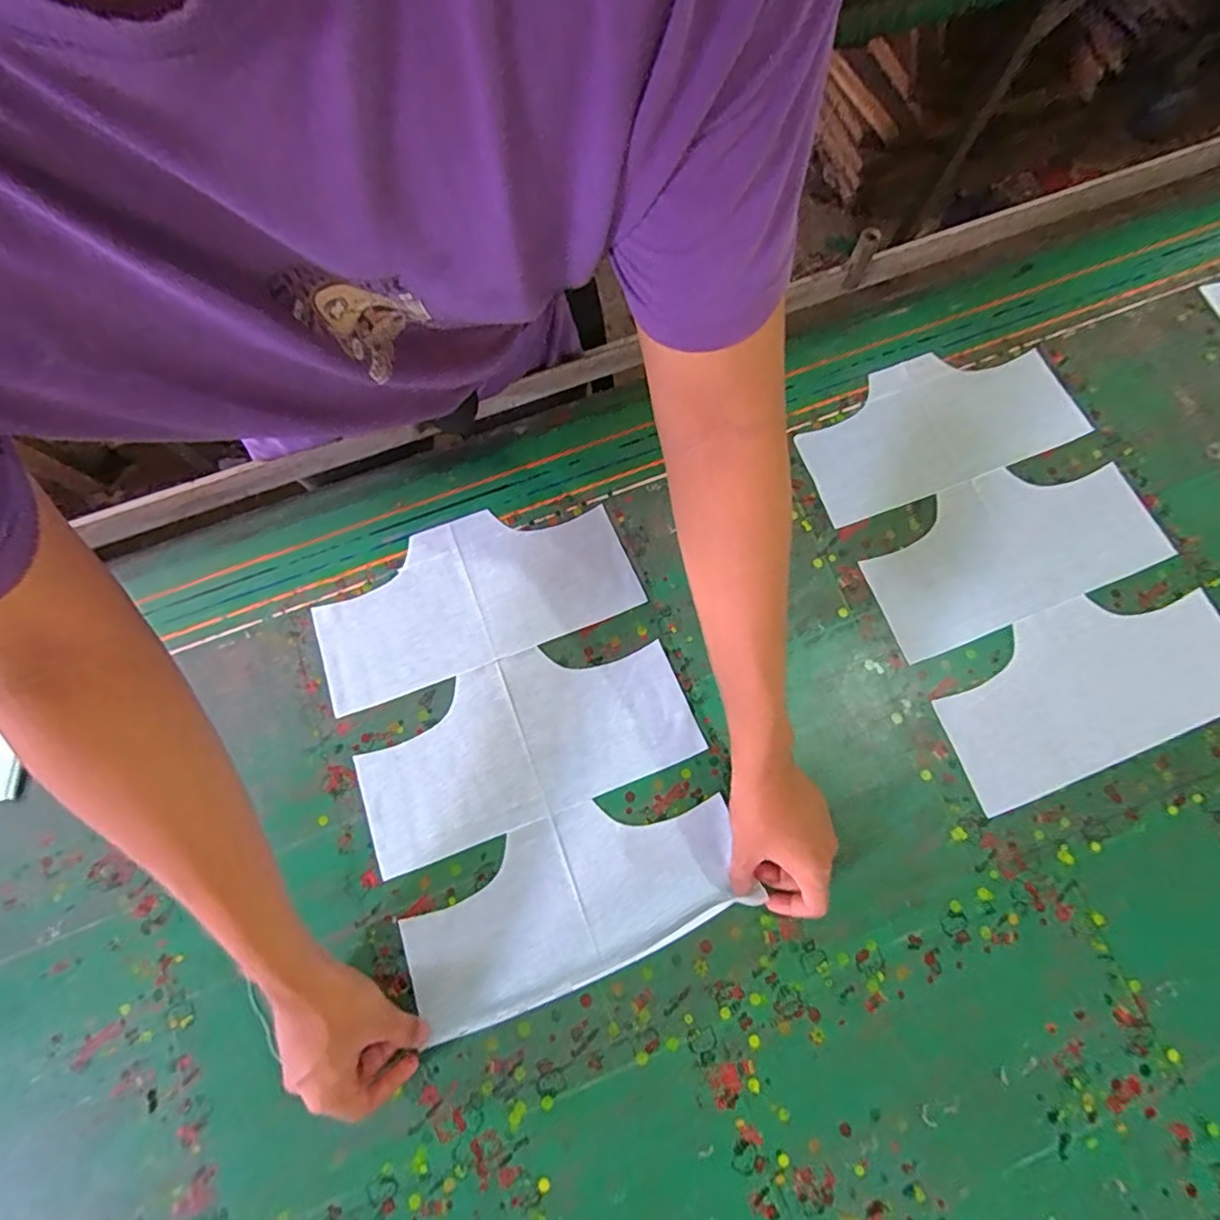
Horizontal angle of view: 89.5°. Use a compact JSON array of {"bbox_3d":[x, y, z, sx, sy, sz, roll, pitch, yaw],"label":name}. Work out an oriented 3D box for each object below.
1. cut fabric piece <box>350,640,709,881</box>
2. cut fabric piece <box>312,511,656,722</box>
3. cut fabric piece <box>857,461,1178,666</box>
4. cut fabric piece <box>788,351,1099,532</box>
[{"bbox_3d":[-0.082,0.119,0.580,0.307,0.008,0.148,-21,78,-6],"label":"cut fabric piece"},{"bbox_3d":[-0.137,-0.019,0.614,0.307,0.005,0.148,-21,78,-6],"label":"cut fabric piece"},{"bbox_3d":[0.410,-0.067,0.634,0.304,0.006,0.146,-21,77,-7],"label":"cut fabric piece"},{"bbox_3d":[0.355,-0.206,0.676,0.312,0.008,0.152,-20,71,-8],"label":"cut fabric piece"}]

